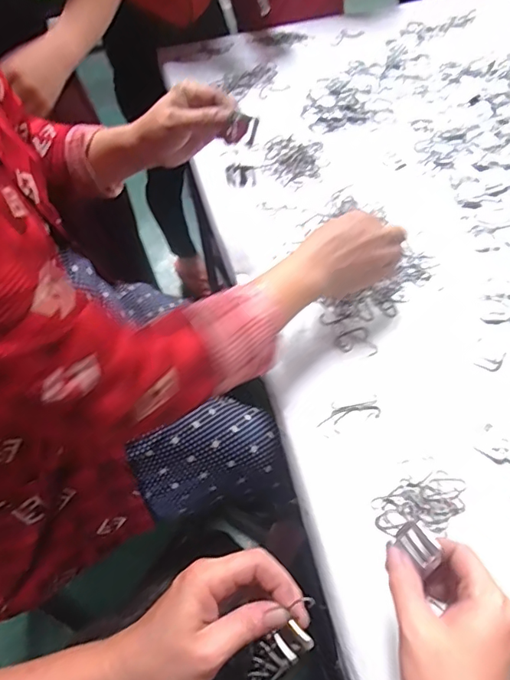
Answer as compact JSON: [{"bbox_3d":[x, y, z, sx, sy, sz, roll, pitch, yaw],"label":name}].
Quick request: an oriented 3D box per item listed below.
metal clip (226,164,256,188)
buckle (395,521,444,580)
[{"bbox_3d":[-0.017,-0.183,0.544,0.030,0.033,0.014,5,52,8],"label":"metal clip"},{"bbox_3d":[0.105,0.134,0.316,0.018,0.007,0.027,-31,56,-19],"label":"buckle"}]

